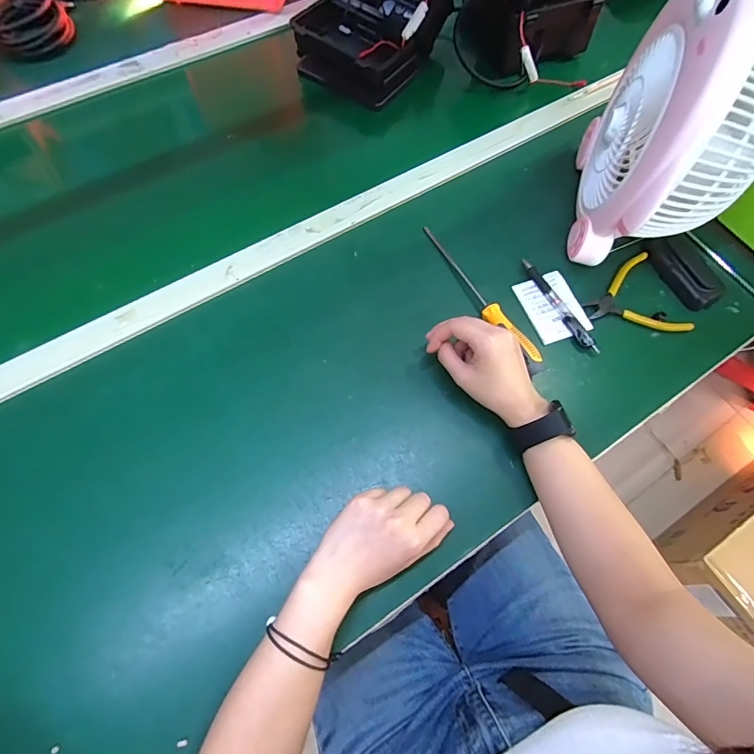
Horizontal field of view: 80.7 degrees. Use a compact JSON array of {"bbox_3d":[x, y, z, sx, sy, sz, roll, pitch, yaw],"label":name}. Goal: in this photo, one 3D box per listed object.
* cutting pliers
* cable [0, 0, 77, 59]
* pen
[{"bbox_3d":[0.310,-0.095,0.544,0.104,0.009,0.111,-15,68,-8],"label":"cutting pliers"},{"bbox_3d":[-0.565,-0.579,0.726,0.130,0.055,0.142,1,67,-1],"label":"cable"},{"bbox_3d":[0.221,-0.087,0.538,0.015,0.008,0.144,-25,70,-12],"label":"pen"}]

